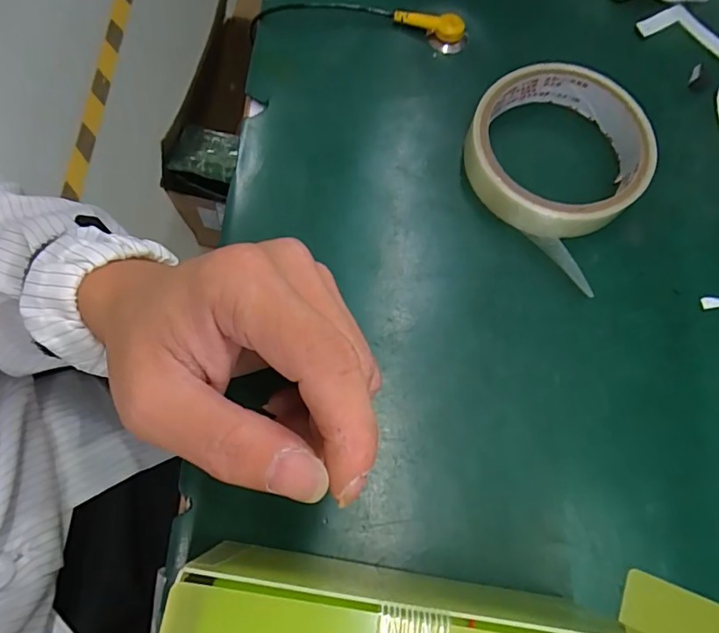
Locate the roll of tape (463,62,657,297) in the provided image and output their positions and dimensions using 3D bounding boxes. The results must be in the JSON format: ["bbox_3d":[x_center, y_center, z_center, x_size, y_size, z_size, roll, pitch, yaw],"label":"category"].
[{"bbox_3d":[0.100,-0.082,0.261,0.090,0.025,0.098,0,71,-1],"label":"roll of tape"}]

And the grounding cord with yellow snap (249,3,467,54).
[{"bbox_3d":[-0.002,-0.168,0.293,0.126,0.028,0.015,5,71,0],"label":"grounding cord with yellow snap"}]

